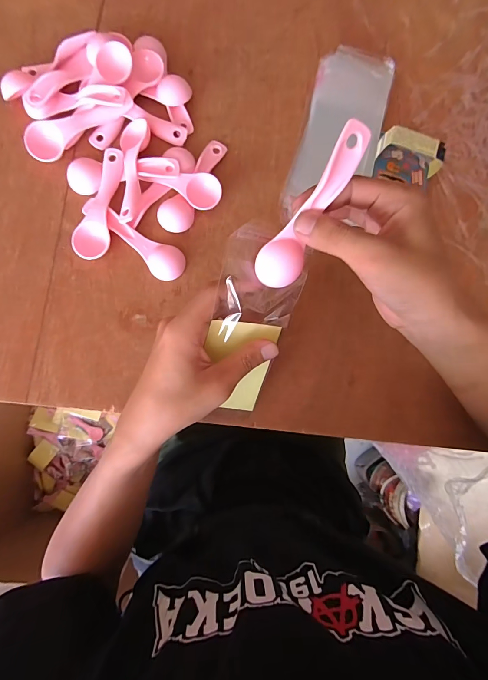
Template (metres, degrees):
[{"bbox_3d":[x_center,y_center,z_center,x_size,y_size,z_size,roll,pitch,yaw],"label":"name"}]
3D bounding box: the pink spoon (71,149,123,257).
[{"bbox_3d":[-0.143,-0.134,0.323,0.034,0.017,0.112,8,82,-5],"label":"pink spoon"}]

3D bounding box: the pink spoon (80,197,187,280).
[{"bbox_3d":[-0.109,-0.098,0.323,0.109,0.016,0.035,30,81,-2],"label":"pink spoon"}]

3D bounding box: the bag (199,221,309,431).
[{"bbox_3d":[0.007,0.003,0.270,0.071,0.021,0.187,1,123,-6],"label":"bag"}]

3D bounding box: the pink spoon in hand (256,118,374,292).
[{"bbox_3d":[0.043,-0.084,0.215,0.030,0.014,0.108,30,120,-1],"label":"pink spoon in hand"}]

